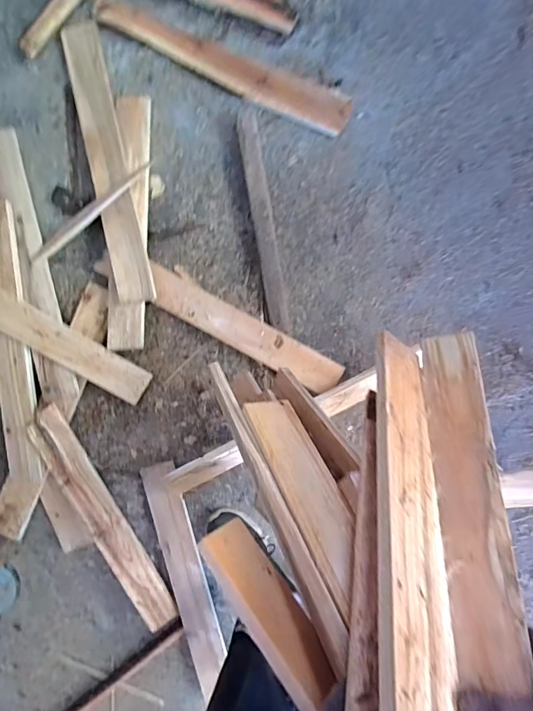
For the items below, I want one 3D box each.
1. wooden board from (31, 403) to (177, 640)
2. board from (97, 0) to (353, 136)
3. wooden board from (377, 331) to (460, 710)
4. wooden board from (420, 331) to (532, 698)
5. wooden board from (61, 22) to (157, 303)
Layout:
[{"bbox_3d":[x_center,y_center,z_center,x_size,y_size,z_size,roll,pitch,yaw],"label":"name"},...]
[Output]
[{"bbox_3d":[-0.303,0.314,0.802,0.065,0.020,0.469,-31,98,-24],"label":"wooden board"},{"bbox_3d":[-0.077,-0.508,0.749,0.469,0.025,0.065,24,94,-1],"label":"board"},{"bbox_3d":[0.120,0.162,0.342,0.065,0.503,0.024,16,133,-1],"label":"wooden board"},{"bbox_3d":[0.188,0.128,0.396,0.051,0.429,0.030,16,136,-1],"label":"wooden board"},{"bbox_3d":[-0.275,-0.338,0.749,0.065,0.018,0.484,-12,89,-9],"label":"wooden board"}]

